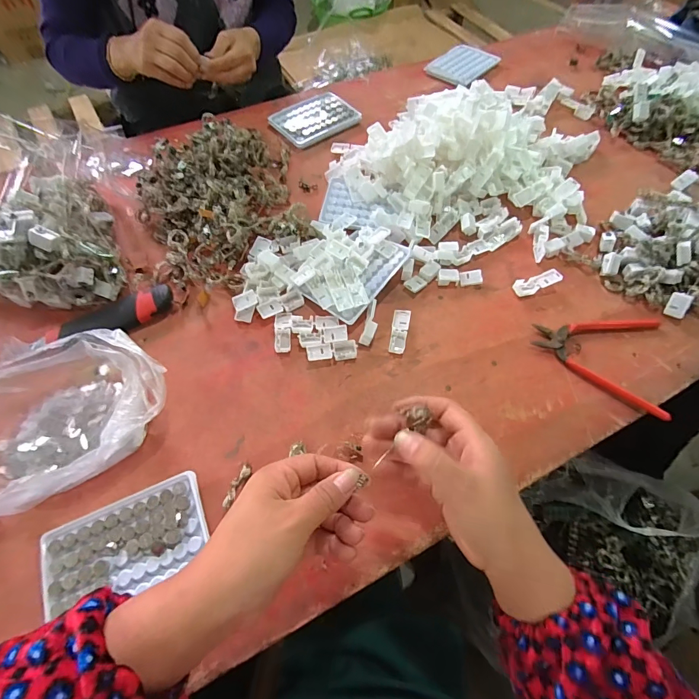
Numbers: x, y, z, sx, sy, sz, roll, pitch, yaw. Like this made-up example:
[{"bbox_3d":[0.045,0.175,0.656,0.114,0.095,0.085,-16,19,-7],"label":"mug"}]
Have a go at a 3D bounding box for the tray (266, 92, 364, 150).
[{"bbox_3d":[-0.060,-0.383,0.648,0.129,0.013,0.098,-34,65,-18],"label":"tray"}]

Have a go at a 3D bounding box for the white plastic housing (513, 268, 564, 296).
[{"bbox_3d":[0.231,-0.082,0.480,0.055,0.019,0.020,-16,60,-9],"label":"white plastic housing"}]

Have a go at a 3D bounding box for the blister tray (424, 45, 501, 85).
[{"bbox_3d":[0.215,-0.546,0.744,0.093,0.012,0.124,38,68,18],"label":"blister tray"}]

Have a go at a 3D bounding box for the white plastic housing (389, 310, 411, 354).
[{"bbox_3d":[0.058,-0.021,0.450,0.020,0.007,0.057,11,60,7],"label":"white plastic housing"}]

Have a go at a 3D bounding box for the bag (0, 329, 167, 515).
[{"bbox_3d":[-0.281,0.065,0.367,0.212,0.061,0.135,-28,63,-15],"label":"bag"}]

